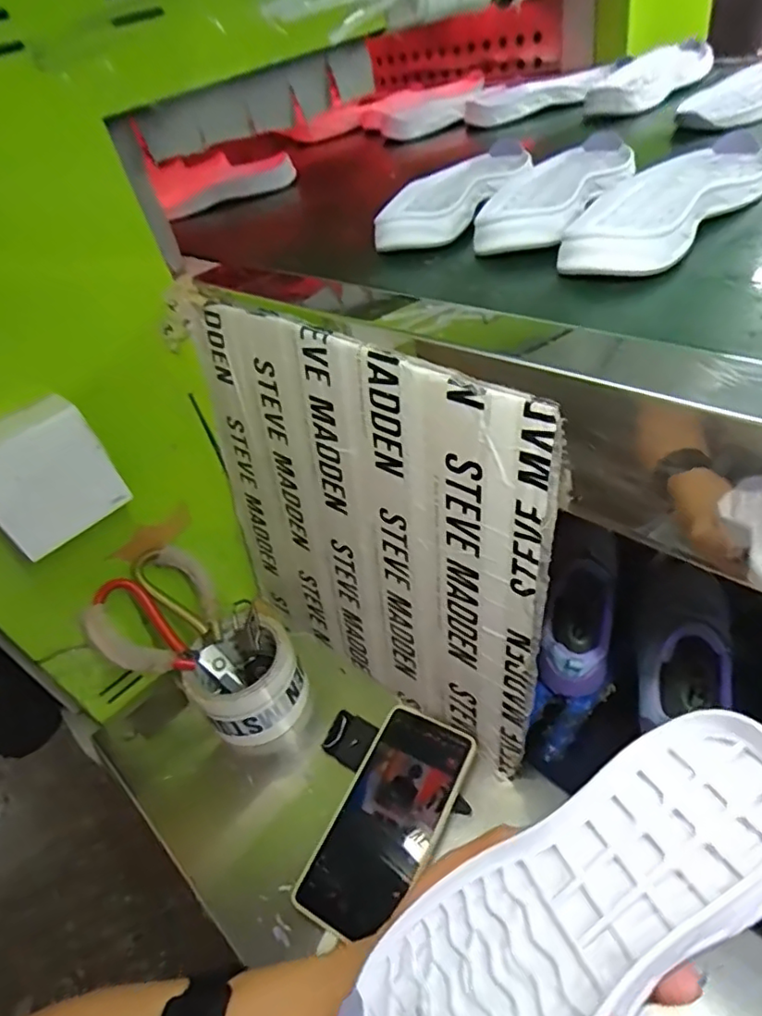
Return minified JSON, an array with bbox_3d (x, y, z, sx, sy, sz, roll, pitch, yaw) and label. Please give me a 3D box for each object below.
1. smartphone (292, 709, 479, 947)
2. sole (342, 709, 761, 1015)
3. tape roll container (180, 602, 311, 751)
[{"bbox_3d":[0.007,0.238,0.452,0.078,0.010,0.164,16,53,27],"label":"smartphone"},{"bbox_3d":[0.079,0.168,0.242,0.213,0.029,0.075,-39,43,3],"label":"sole"},{"bbox_3d":[-0.124,0.159,0.537,0.090,0.075,0.090,-29,45,-29],"label":"tape roll container"}]

